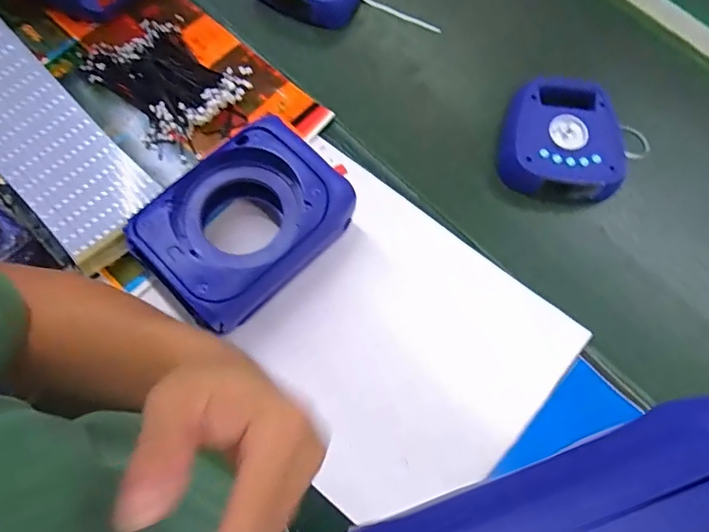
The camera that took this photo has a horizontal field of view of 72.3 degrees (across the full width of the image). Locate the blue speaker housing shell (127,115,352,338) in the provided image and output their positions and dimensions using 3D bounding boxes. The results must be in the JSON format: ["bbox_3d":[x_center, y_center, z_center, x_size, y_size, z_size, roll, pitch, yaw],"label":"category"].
[{"bbox_3d":[-0.123,-0.053,0.560,0.167,0.056,0.228,43,76,12],"label":"blue speaker housing shell"}]

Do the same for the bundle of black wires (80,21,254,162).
[{"bbox_3d":[-0.278,-0.269,0.685,0.213,0.025,0.163,30,74,8],"label":"bundle of black wires"}]

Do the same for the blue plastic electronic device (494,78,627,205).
[{"bbox_3d":[0.290,-0.181,0.679,0.162,0.058,0.165,10,72,2],"label":"blue plastic electronic device"}]

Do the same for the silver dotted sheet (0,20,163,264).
[{"bbox_3d":[-0.427,-0.185,0.631,0.424,0.060,0.140,43,76,12],"label":"silver dotted sheet"}]

